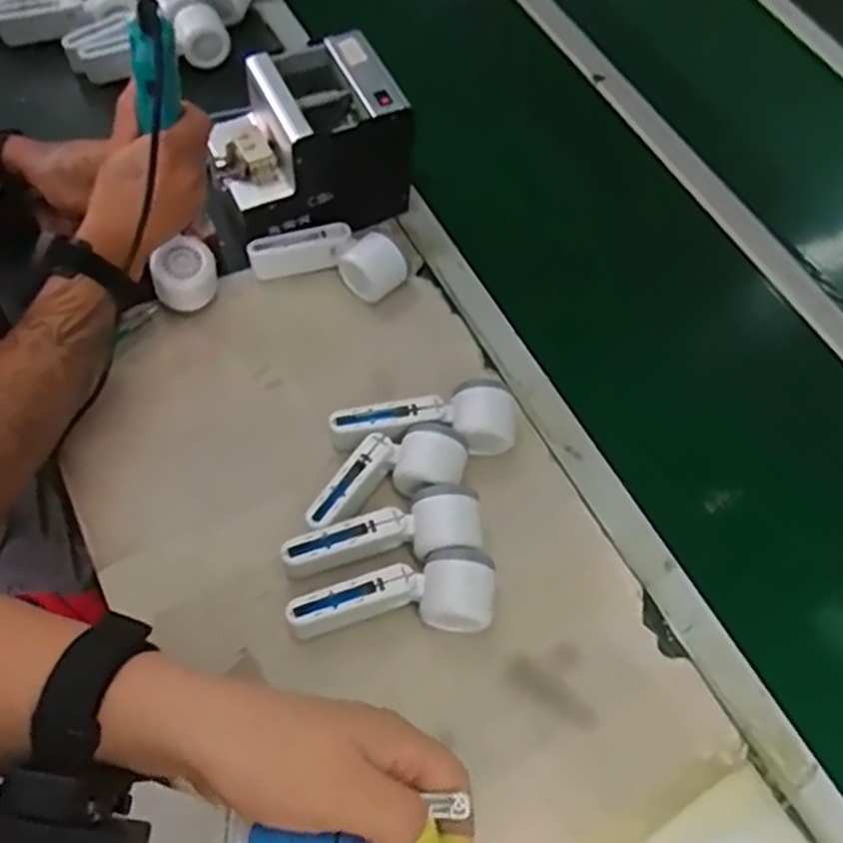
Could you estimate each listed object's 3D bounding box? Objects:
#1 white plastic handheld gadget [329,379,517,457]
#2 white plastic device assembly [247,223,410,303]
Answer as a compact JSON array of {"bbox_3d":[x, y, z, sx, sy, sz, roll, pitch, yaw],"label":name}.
[{"bbox_3d":[0.004,0.005,0.714,0.170,0.044,0.065,-7,62,-9],"label":"white plastic handheld gadget"},{"bbox_3d":[-0.093,-0.170,0.796,0.159,0.047,0.060,12,61,2],"label":"white plastic device assembly"}]

